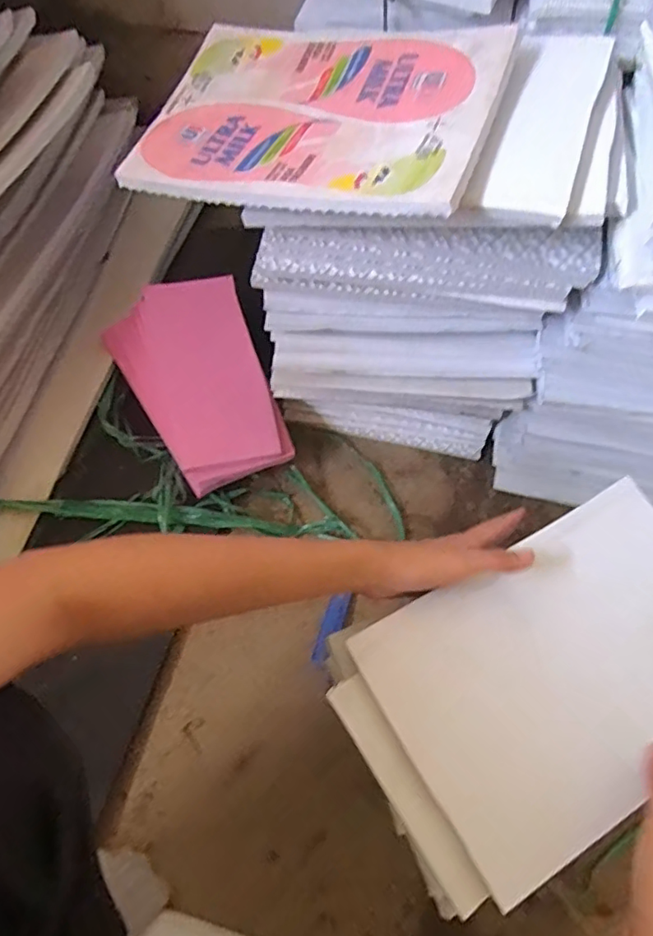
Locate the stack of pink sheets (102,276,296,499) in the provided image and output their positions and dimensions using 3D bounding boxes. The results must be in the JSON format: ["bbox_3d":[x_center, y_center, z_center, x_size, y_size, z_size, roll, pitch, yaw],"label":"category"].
[{"bbox_3d":[-0.158,-0.108,0.715,0.167,0.072,0.276,-24,64,-11],"label":"stack of pink sheets"}]

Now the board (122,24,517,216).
[{"bbox_3d":[-0.011,-0.280,0.446,0.269,0.015,0.194,13,68,17],"label":"board"}]

